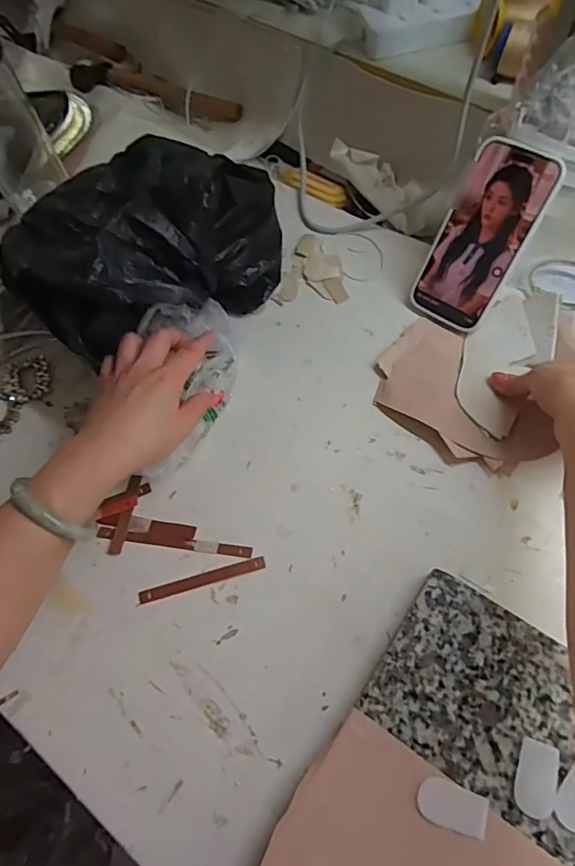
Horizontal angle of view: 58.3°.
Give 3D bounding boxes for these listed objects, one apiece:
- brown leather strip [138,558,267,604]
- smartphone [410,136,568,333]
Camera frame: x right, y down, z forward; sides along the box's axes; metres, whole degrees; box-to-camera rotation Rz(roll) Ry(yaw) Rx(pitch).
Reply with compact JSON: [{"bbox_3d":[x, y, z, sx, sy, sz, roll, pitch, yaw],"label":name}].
[{"bbox_3d":[-0.072,0.125,0.436,0.108,0.004,0.011,-16,64,-4],"label":"brown leather strip"},{"bbox_3d":[0.185,-0.185,0.498,0.080,0.167,0.011,33,30,18],"label":"smartphone"}]

